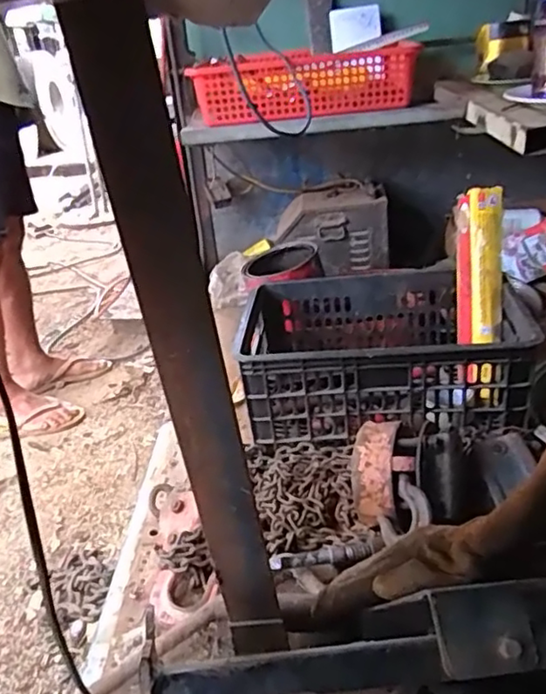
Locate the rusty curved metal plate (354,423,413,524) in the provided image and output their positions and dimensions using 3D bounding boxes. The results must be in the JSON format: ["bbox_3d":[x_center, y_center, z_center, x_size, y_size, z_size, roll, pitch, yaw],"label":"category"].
[{"bbox_3d":[0.132,0.150,0.746,0.070,0.033,0.124,1,69,15],"label":"rusty curved metal plate"}]

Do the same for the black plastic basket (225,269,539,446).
[{"bbox_3d":[0.168,-0.001,1.041,0.414,0.158,0.323,-3,29,7],"label":"black plastic basket"}]

